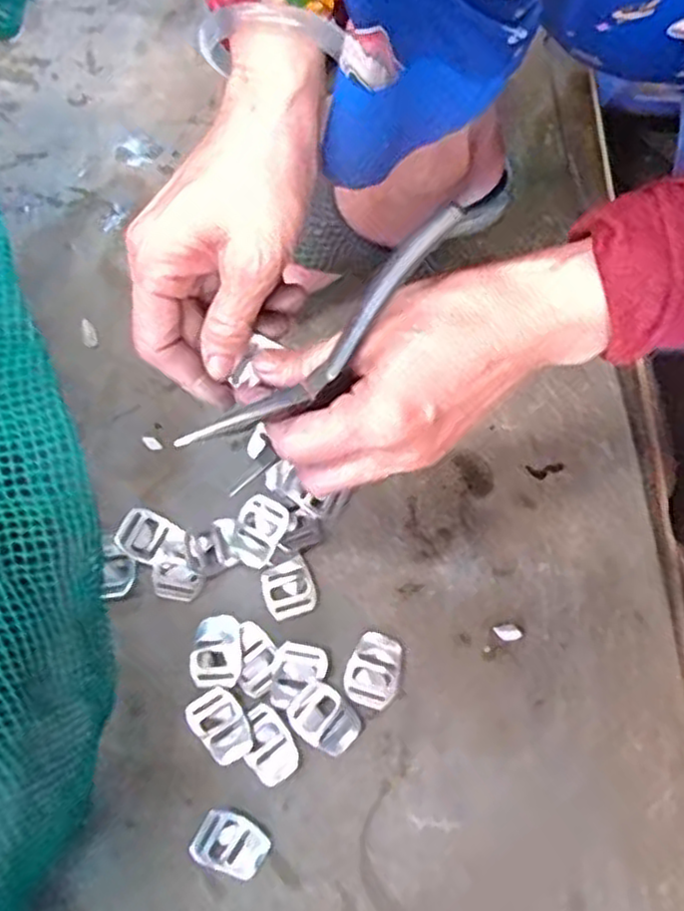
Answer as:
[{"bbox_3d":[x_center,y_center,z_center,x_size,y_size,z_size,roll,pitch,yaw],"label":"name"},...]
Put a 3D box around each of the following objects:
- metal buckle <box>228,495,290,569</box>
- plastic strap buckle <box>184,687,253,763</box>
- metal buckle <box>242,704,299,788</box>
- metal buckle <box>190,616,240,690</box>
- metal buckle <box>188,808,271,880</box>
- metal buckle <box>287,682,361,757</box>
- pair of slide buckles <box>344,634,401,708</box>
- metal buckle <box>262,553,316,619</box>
[{"bbox_3d":[-0.049,0.044,0.421,0.030,0.007,0.039,28,94,18],"label":"metal buckle"},{"bbox_3d":[-0.067,0.149,0.401,0.028,0.006,0.039,-30,78,-9],"label":"plastic strap buckle"},{"bbox_3d":[-0.042,0.160,0.404,0.027,0.004,0.040,-29,78,-9],"label":"metal buckle"},{"bbox_3d":[-0.071,0.110,0.411,0.028,0.006,0.039,5,75,0],"label":"metal buckle"},{"bbox_3d":[-0.059,0.206,0.388,0.039,0.007,0.028,23,75,4],"label":"metal buckle"},{"bbox_3d":[-0.010,0.146,0.403,0.038,0.004,0.030,43,78,9],"label":"metal buckle"},{"bbox_3d":[0.018,0.121,0.412,0.028,0.004,0.039,18,75,3],"label":"pair of slide buckles"},{"bbox_3d":[-0.031,0.077,0.422,0.028,0.004,0.032,-21,76,-7],"label":"metal buckle"}]

